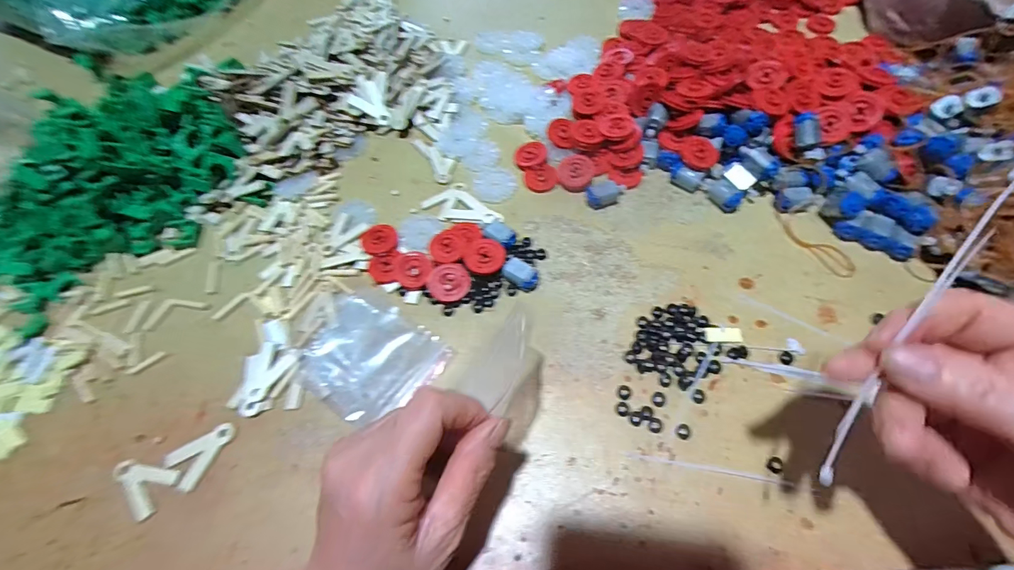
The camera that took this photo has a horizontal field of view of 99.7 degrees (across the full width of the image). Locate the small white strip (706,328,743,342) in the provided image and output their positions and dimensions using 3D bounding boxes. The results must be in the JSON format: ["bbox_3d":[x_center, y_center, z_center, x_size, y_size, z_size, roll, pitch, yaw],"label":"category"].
[{"bbox_3d":[0.161,0.037,0.316,0.029,0.004,0.011,-4,60,1],"label":"small white strip"}]

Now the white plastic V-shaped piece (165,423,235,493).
[{"bbox_3d":[-0.209,0.115,0.294,0.029,0.004,0.043,39,69,22],"label":"white plastic V-shaped piece"}]

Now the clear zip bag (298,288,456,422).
[{"bbox_3d":[-0.105,0.054,0.324,0.103,0.007,0.082,30,66,19],"label":"clear zip bag"}]

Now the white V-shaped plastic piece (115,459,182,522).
[{"bbox_3d":[-0.244,0.136,0.283,0.044,0.004,0.031,8,61,8],"label":"white V-shaped plastic piece"}]

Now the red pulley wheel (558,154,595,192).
[{"bbox_3d":[0.063,-0.102,0.391,0.033,0.005,0.034,-2,78,8],"label":"red pulley wheel"}]

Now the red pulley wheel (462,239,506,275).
[{"bbox_3d":[-0.018,-0.024,0.350,0.033,0.004,0.033,-1,60,2],"label":"red pulley wheel"}]

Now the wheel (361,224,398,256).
[{"bbox_3d":[-0.109,-0.039,0.365,0.029,0.010,0.028,-4,60,1],"label":"wheel"}]

